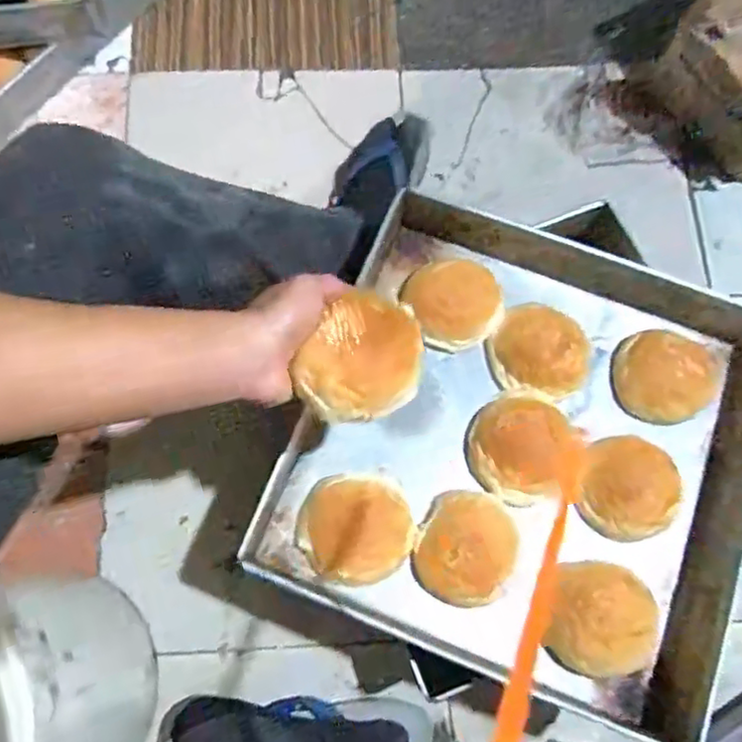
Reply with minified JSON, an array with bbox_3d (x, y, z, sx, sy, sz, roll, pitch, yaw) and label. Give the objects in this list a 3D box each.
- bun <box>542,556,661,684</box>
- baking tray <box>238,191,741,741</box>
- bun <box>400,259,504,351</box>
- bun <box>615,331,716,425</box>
[{"bbox_3d":[0.210,0.227,0.588,0.096,0.042,0.102,2,75,-1],"label":"bun"},{"bbox_3d":[0.152,0.074,0.661,0.420,0.101,0.412,21,76,4],"label":"baking tray"},{"bbox_3d":[0.086,-0.070,0.675,0.083,0.049,0.089,0,75,-1],"label":"bun"},{"bbox_3d":[0.297,0.005,0.660,0.082,0.060,0.097,-19,76,-6],"label":"bun"}]

